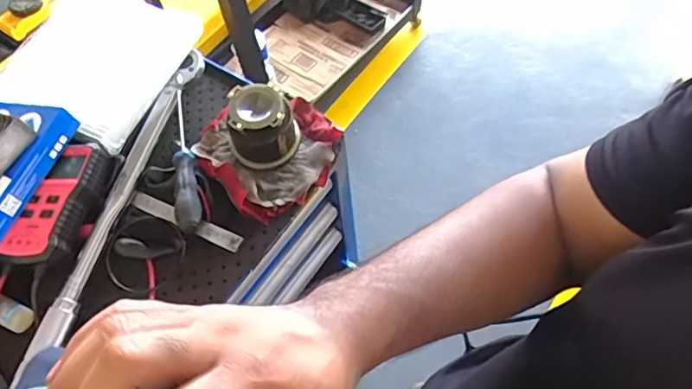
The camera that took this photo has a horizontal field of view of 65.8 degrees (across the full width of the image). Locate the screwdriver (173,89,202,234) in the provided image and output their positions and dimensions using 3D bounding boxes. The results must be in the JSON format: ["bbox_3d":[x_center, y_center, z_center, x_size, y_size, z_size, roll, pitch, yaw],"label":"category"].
[{"bbox_3d":[-0.184,-0.045,0.604,0.026,0.025,0.206,-13,60,-4],"label":"screwdriver"}]

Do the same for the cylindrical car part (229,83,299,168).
[{"bbox_3d":[-0.095,-0.075,0.589,0.076,0.076,0.063,1,60,4],"label":"cylindrical car part"}]

